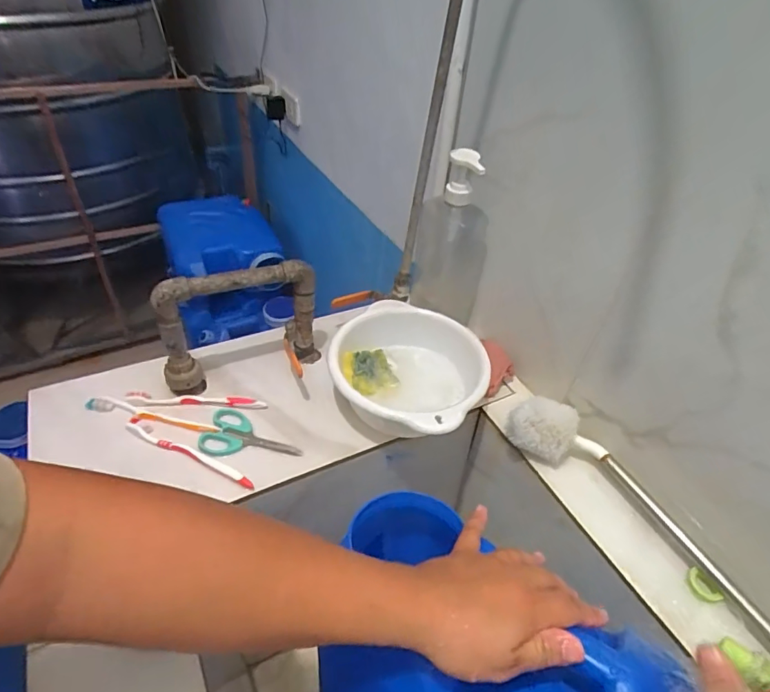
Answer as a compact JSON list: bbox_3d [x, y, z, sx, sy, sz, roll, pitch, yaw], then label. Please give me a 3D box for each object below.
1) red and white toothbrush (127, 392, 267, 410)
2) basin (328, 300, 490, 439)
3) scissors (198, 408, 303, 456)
[{"bbox_3d":[-0.244,0.071,0.628,0.175,0.012,0.016,3,42,-3],"label":"red and white toothbrush"},{"bbox_3d":[0.032,0.035,0.639,0.189,0.075,0.201,3,42,-3],"label":"basin"},{"bbox_3d":[-0.163,0.112,0.596,0.122,0.010,0.068,9,42,4],"label":"scissors"}]

